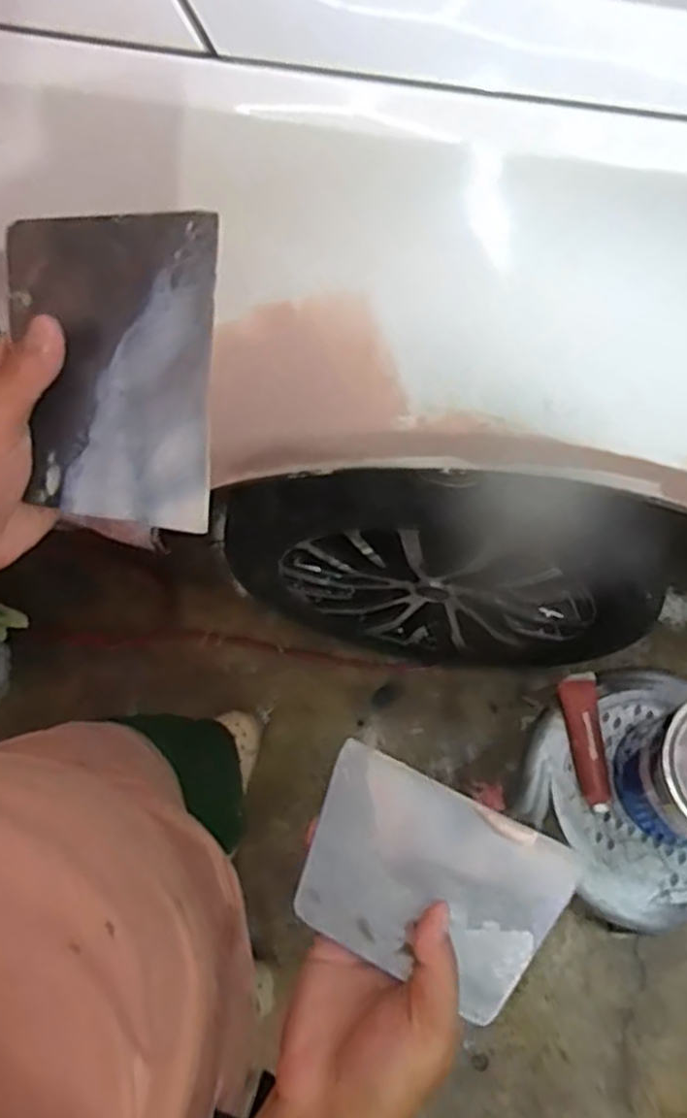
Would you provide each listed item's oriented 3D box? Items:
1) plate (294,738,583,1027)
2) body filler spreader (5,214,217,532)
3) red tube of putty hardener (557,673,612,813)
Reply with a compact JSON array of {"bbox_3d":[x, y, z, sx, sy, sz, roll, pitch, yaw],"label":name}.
[{"bbox_3d":[0.044,0.173,0.415,0.136,0.007,0.096,22,67,19],"label":"plate"},{"bbox_3d":[-0.108,-0.085,0.355,0.093,0.007,0.137,6,105,5],"label":"body filler spreader"},{"bbox_3d":[0.323,0.241,1.009,0.050,0.025,0.177,-6,68,-2],"label":"red tube of putty hardener"}]

